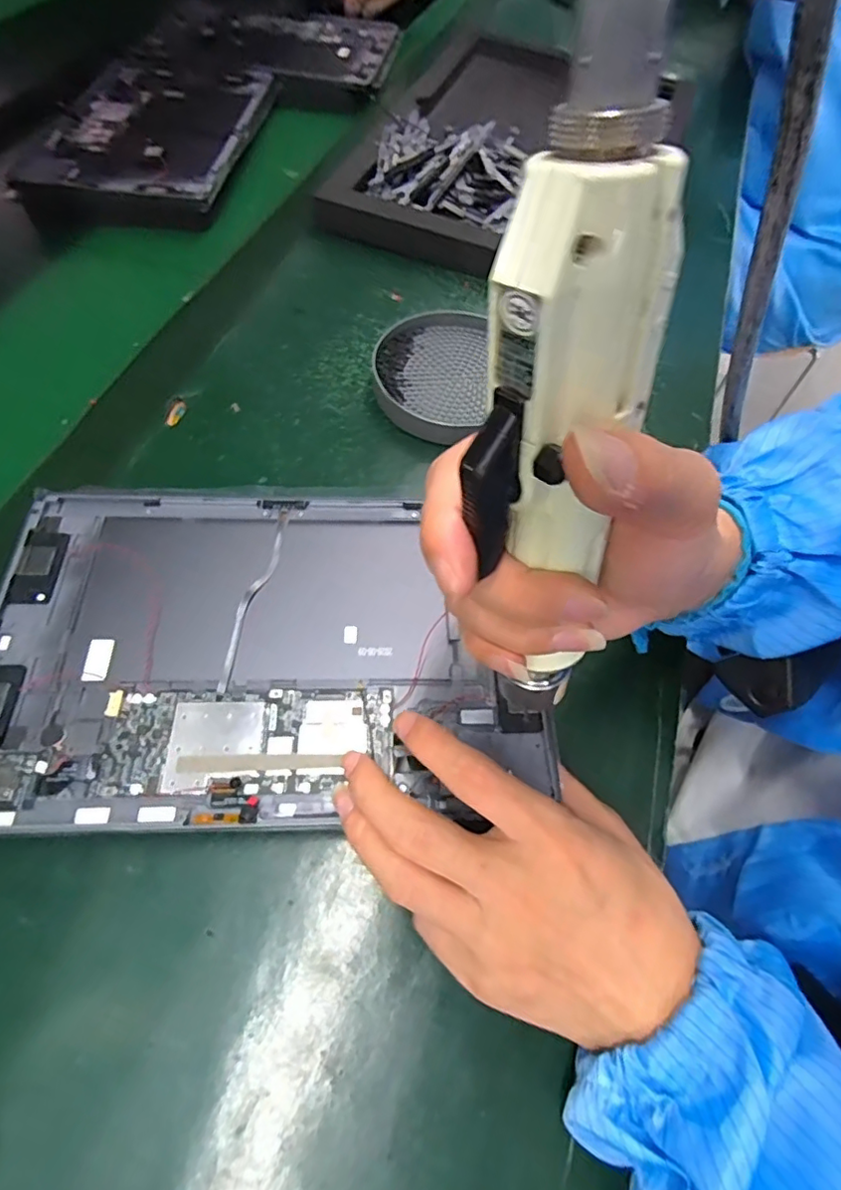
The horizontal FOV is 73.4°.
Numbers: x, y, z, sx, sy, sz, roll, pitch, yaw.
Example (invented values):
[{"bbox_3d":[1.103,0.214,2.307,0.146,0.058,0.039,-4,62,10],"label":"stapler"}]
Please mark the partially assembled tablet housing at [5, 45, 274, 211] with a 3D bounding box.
[{"bbox_3d":[-0.247,-0.440,0.533,0.177,0.027,0.279,5,59,2],"label":"partially assembled tablet housing"}]

